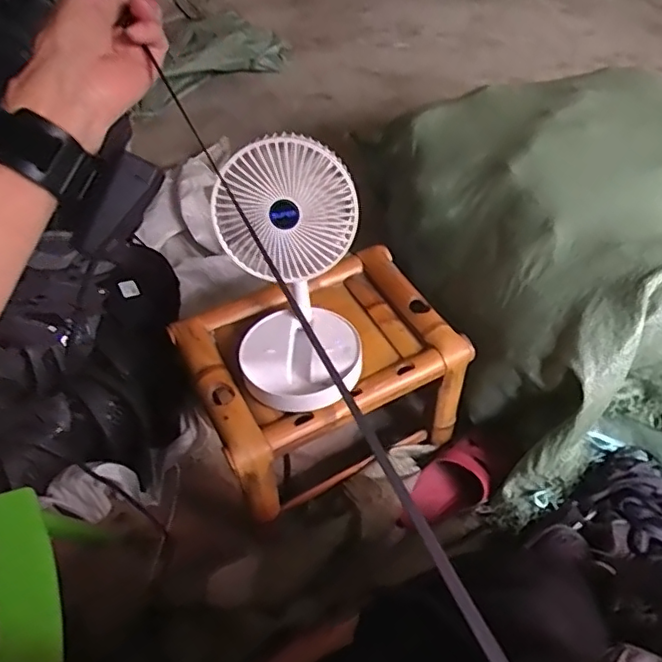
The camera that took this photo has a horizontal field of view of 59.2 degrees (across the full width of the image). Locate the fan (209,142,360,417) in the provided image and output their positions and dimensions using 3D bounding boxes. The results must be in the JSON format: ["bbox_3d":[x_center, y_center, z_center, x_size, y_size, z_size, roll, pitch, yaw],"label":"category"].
[{"bbox_3d":[-0.041,-0.052,0.675,0.155,0.272,0.171,-10,50,-8],"label":"fan"}]

